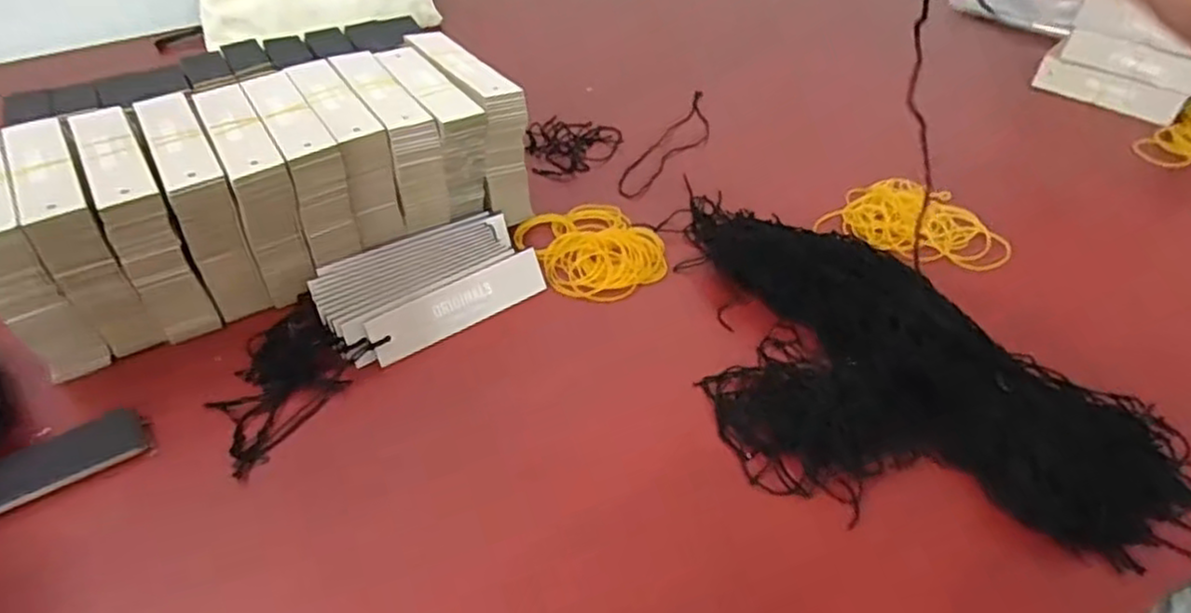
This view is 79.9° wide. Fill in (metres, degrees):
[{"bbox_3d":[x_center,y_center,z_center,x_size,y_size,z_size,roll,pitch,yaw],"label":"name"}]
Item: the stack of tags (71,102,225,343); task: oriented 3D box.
[{"bbox_3d":[-0.300,-0.054,0.473,0.034,0.104,0.135,-25,49,-26],"label":"stack of tags"}]

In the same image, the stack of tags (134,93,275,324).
[{"bbox_3d":[-0.266,-0.069,0.485,0.033,0.102,0.123,-22,48,-24],"label":"stack of tags"}]

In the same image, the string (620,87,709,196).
[{"bbox_3d":[0.076,-0.156,0.658,0.041,0.007,0.209,19,46,19],"label":"string"}]

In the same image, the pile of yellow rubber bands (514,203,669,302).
[{"bbox_3d":[-0.001,-0.047,0.534,0.089,0.017,0.106,-24,48,-25],"label":"pile of yellow rubber bands"}]

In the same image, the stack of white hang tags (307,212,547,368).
[{"bbox_3d":[-0.115,-0.014,0.489,0.139,0.032,0.081,-24,48,-25],"label":"stack of white hang tags"}]

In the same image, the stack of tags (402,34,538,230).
[{"bbox_3d":[-0.097,-0.140,0.559,0.038,0.107,0.139,-23,48,-24],"label":"stack of tags"}]

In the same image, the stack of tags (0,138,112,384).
[{"bbox_3d":[-0.358,-0.031,0.445,0.034,0.101,0.134,-27,50,-27],"label":"stack of tags"}]

